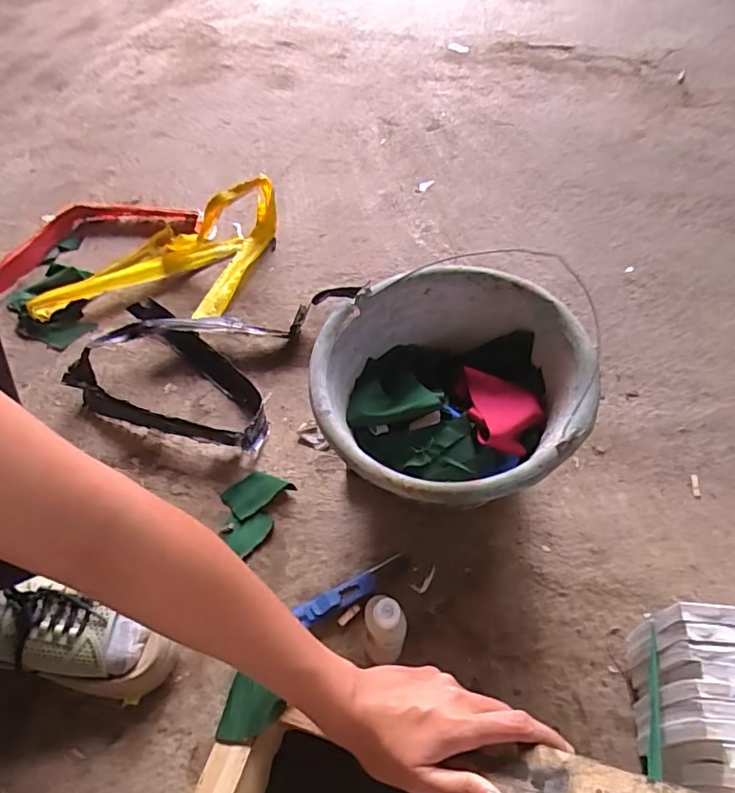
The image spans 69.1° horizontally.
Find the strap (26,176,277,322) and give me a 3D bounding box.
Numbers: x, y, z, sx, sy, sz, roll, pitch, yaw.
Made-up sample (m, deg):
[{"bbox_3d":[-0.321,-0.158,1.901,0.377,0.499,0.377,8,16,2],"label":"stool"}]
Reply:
[{"bbox_3d":[-0.290,-0.224,0.771,0.286,0.099,0.210,2,53,5],"label":"strap"}]

